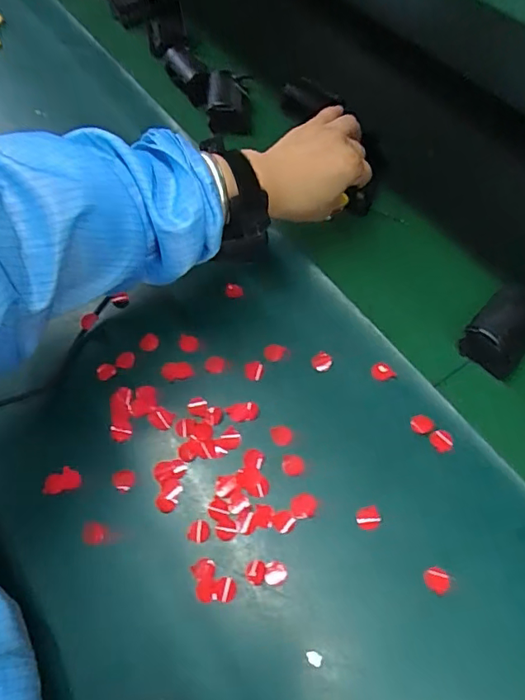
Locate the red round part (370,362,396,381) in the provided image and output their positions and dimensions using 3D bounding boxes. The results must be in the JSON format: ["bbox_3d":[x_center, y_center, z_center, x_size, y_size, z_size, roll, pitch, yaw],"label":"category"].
[{"bbox_3d":[0.100,0.019,0.423,0.015,0.004,0.019,-37,67,-17],"label":"red round part"}]

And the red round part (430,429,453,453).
[{"bbox_3d":[0.139,0.071,0.394,0.016,0.004,0.017,-1,61,1],"label":"red round part"}]

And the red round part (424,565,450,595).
[{"bbox_3d":[0.121,0.160,0.352,0.016,0.011,0.017,-38,67,-18],"label":"red round part"}]

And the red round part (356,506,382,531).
[{"bbox_3d":[0.078,0.123,0.372,0.018,0.006,0.015,-7,61,-3],"label":"red round part"}]

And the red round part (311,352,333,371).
[{"bbox_3d":[0.051,0.010,0.437,0.017,0.005,0.016,-1,61,1],"label":"red round part"}]

